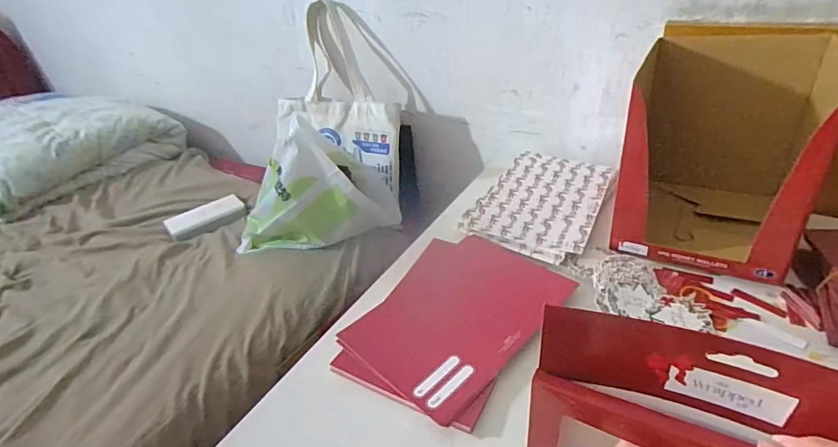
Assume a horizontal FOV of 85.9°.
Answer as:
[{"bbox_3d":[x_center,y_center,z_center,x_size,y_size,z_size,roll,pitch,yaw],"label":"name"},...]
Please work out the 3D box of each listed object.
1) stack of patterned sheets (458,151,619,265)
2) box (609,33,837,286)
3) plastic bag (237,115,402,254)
[{"bbox_3d":[0.208,-0.040,0.749,0.182,0.024,0.274,15,37,27],"label":"stack of patterned sheets"},{"bbox_3d":[0.401,-0.097,0.608,0.212,0.247,0.232,14,37,27],"label":"box"},{"bbox_3d":[-0.209,-0.069,0.900,0.328,0.244,0.153,-15,34,-16],"label":"plastic bag"}]

